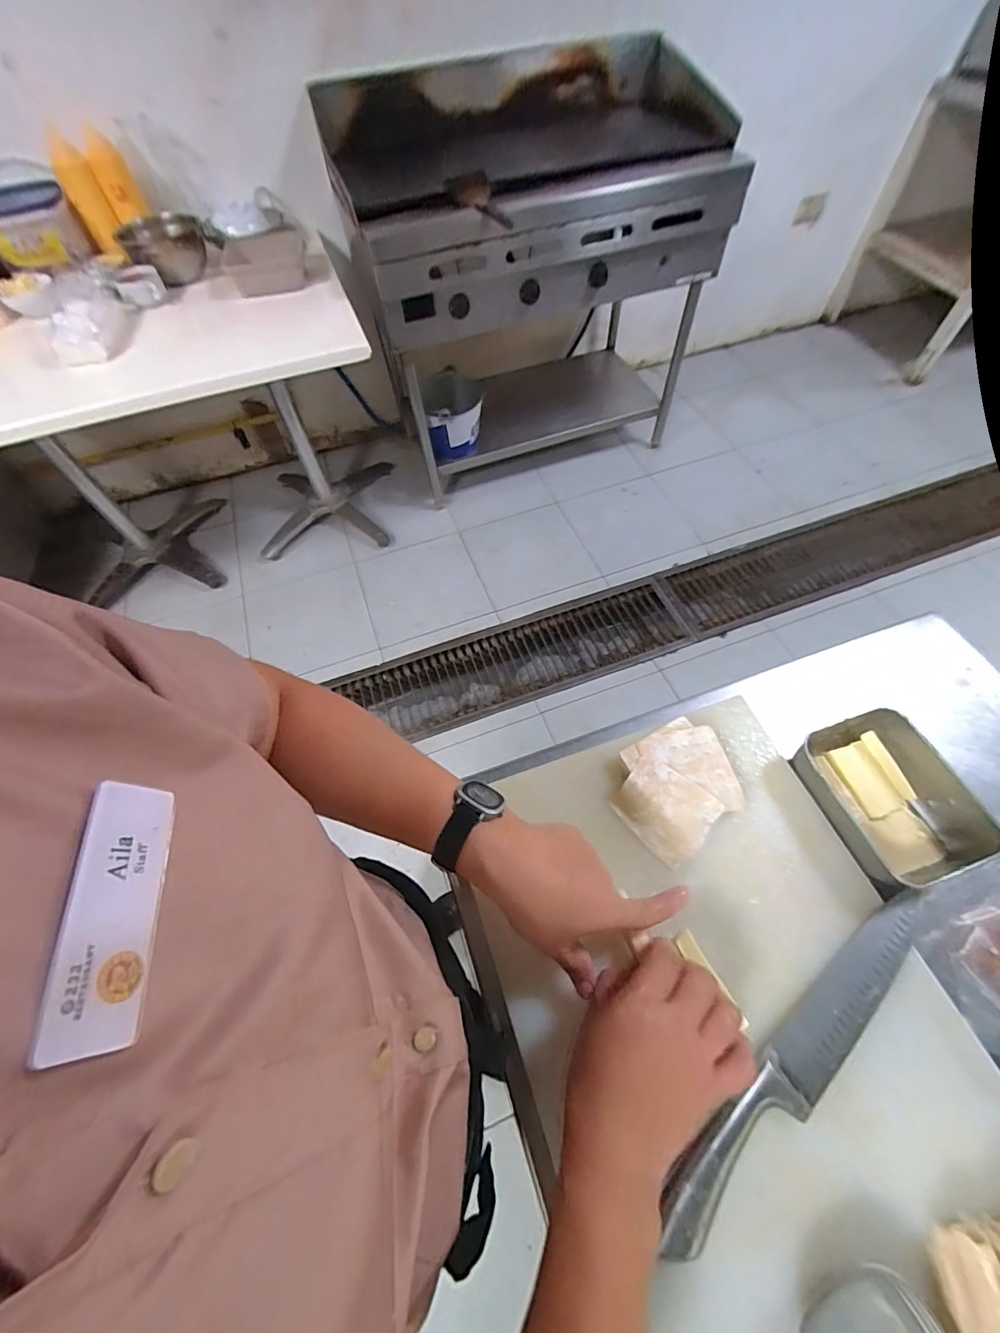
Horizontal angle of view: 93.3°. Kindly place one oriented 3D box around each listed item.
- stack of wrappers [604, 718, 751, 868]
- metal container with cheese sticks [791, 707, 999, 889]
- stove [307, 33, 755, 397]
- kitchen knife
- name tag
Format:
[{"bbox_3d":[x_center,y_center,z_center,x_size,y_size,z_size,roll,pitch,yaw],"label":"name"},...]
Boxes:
[{"bbox_3d":[0.157,0.103,0.419,0.111,0.021,0.094,-35,65,-15],"label":"stack of wrappers"},{"bbox_3d":[0.337,0.114,0.411,0.104,0.043,0.140,-17,62,-6],"label":"metal container with cheese sticks"},{"bbox_3d":[0.086,-1.341,1.304,1.021,0.429,0.617,-16,61,-7],"label":"stove"},{"bbox_3d":[0.218,0.265,0.326,0.296,0.023,0.039,-36,66,-15],"label":"kitchen knife"},{"bbox_3d":[-0.119,0.074,0.146,0.004,0.026,0.074,-25,58,21],"label":"name tag"}]

